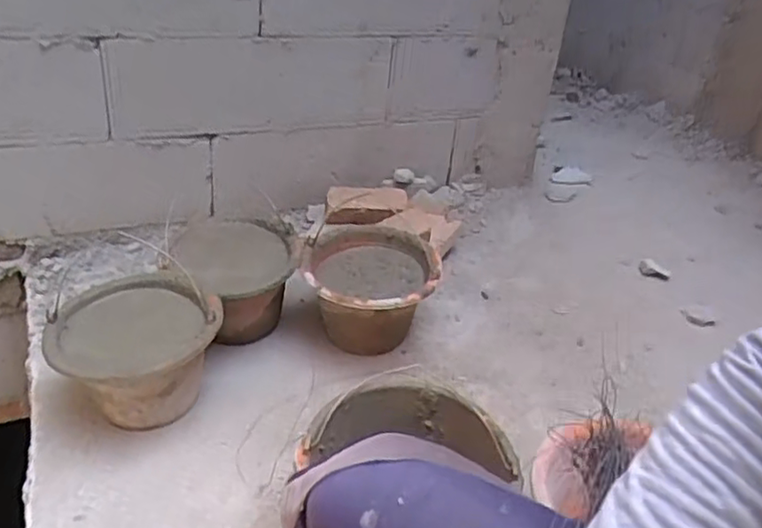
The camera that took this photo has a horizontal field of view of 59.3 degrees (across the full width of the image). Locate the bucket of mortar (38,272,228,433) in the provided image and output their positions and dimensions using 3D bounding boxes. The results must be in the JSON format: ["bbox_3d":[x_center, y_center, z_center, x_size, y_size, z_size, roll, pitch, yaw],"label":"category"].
[{"bbox_3d":[-0.393,0.135,1.069,0.239,0.159,0.236,5,32,-3],"label":"bucket of mortar"}]

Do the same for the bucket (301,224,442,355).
[{"bbox_3d":[-0.023,0.059,1.237,0.233,0.171,0.248,5,32,-3],"label":"bucket"}]

